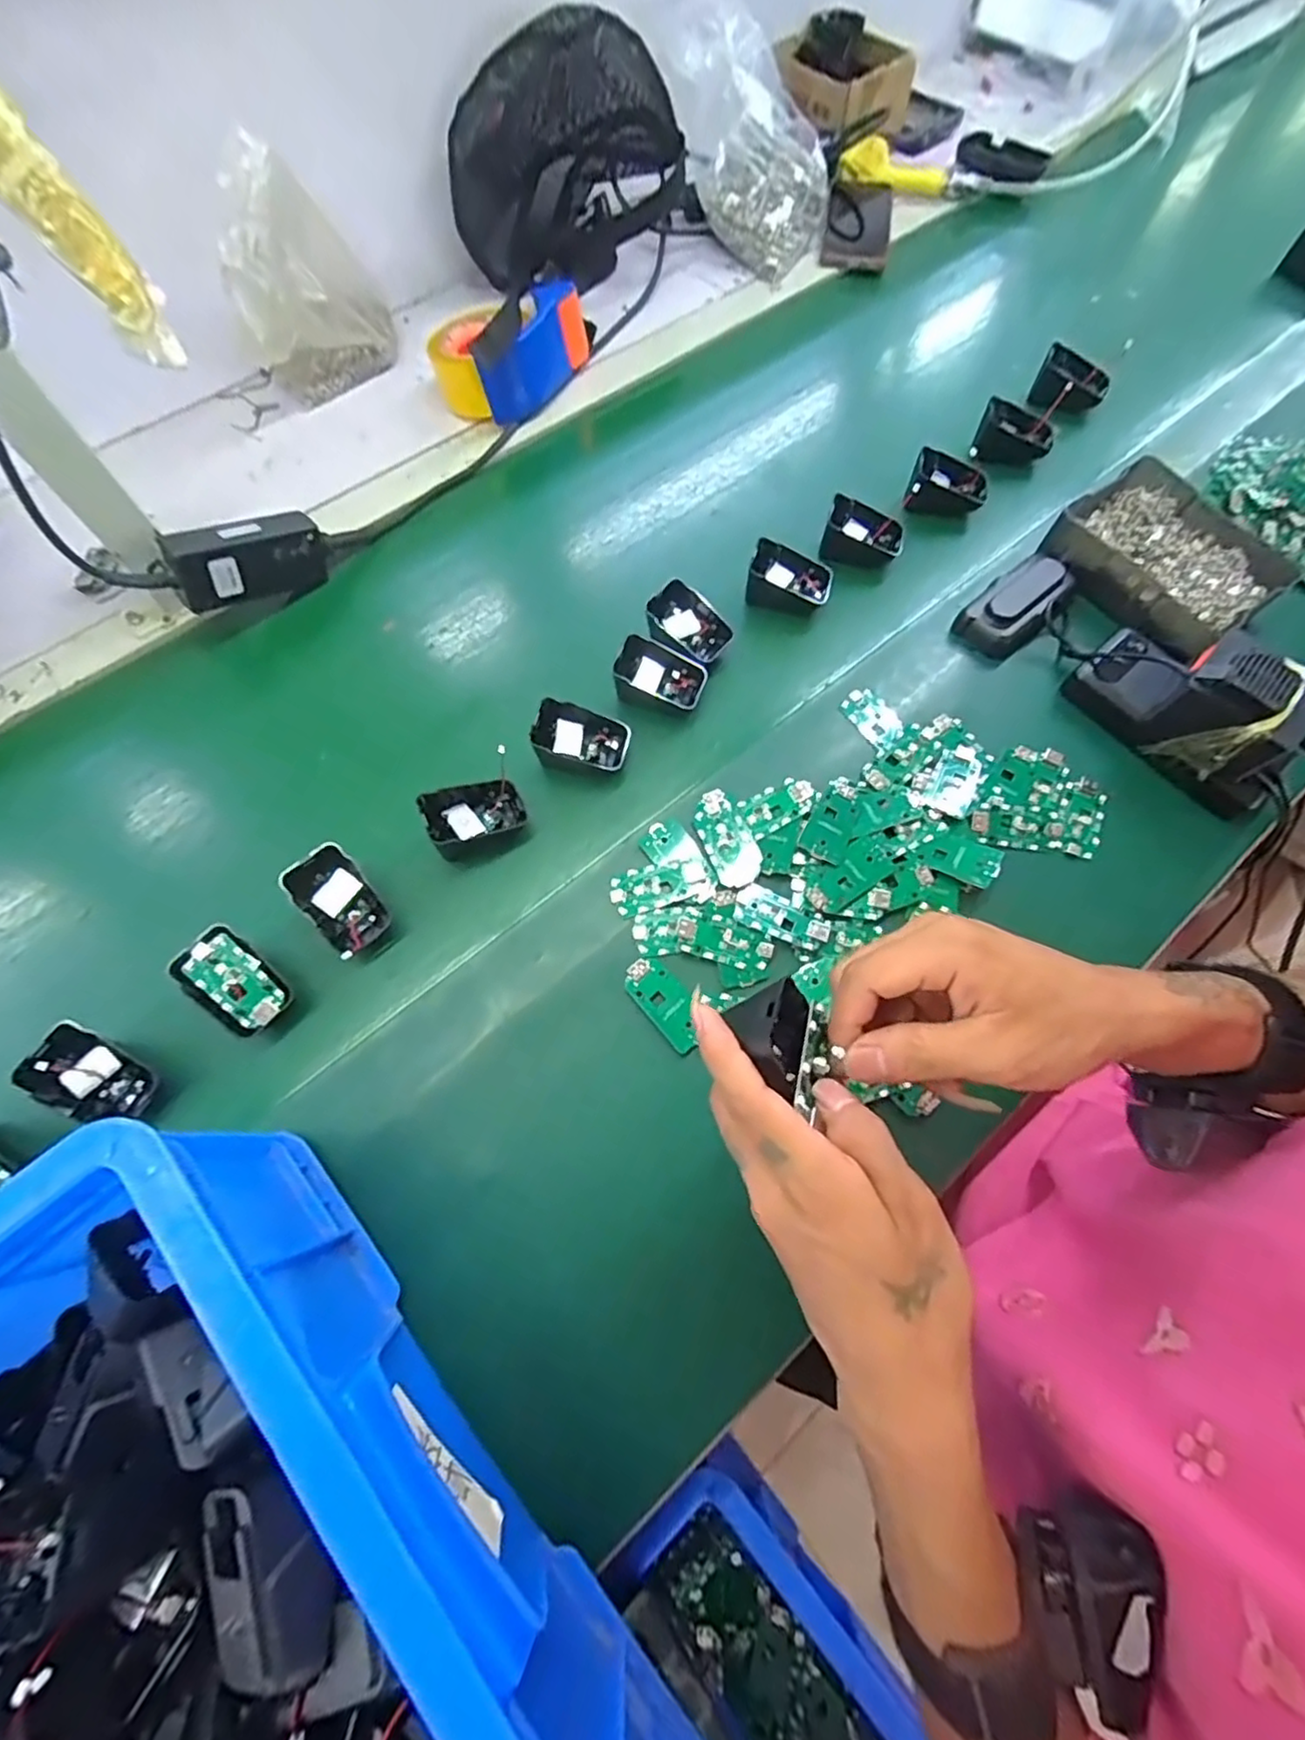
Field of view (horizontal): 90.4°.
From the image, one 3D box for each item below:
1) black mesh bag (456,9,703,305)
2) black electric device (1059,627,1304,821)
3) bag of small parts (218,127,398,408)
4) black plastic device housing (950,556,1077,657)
[{"bbox_3d":[-0.079,-0.748,0.688,0.261,0.171,0.123,-3,67,0],"label":"black mesh bag"},{"bbox_3d":[0.397,-0.126,0.463,0.073,0.078,0.152,-38,71,-14],"label":"black electric device"},{"bbox_3d":[-0.326,-0.549,0.612,0.133,0.164,0.094,-21,68,-8],"label":"bag of small parts"},{"bbox_3d":[0.299,-0.219,0.530,0.101,0.030,0.052,-39,72,-14],"label":"black plastic device housing"}]

